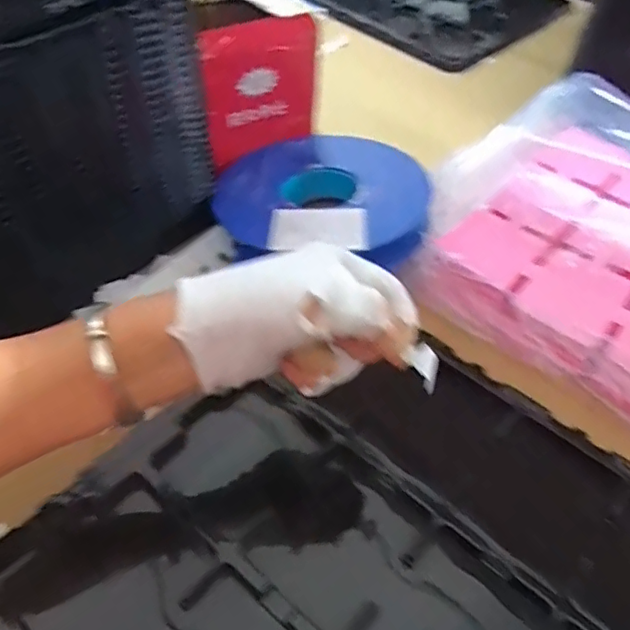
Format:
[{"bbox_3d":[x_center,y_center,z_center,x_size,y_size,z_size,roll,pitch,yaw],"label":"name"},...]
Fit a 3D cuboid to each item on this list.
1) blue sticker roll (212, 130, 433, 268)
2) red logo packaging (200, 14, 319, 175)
[{"bbox_3d":[0.009,-0.126,0.565,0.195,0.020,0.200,1,49,-2],"label":"blue sticker roll"},{"bbox_3d":[-0.053,-0.223,0.580,0.123,0.122,0.024,-31,57,-26],"label":"red logo packaging"}]

